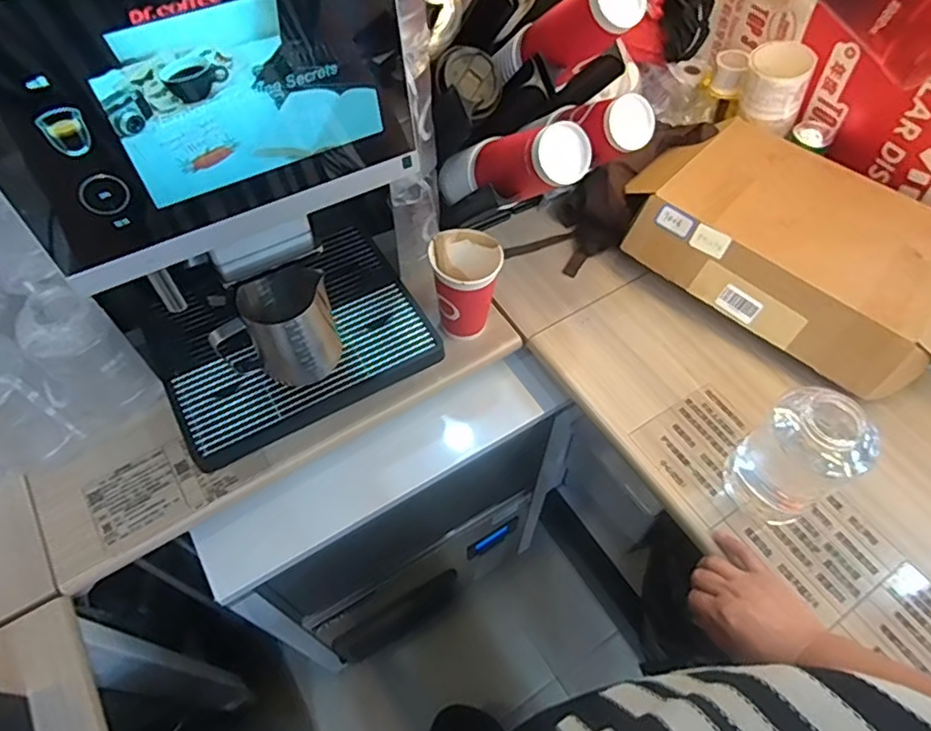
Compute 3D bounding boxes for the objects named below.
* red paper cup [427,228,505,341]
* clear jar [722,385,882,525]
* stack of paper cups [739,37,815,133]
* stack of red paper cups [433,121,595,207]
[{"bbox_3d":[0.000,-0.096,0.757,0.083,0.130,0.081,0,58,0],"label":"red paper cup"},{"bbox_3d":[0.345,0.093,0.627,0.088,0.149,0.093,0,58,0],"label":"clear jar"},{"bbox_3d":[0.447,-0.409,0.869,0.088,0.088,0.081,20,60,12],"label":"stack of paper cups"},{"bbox_3d":[0.044,-0.238,0.731,0.067,0.070,0.259,-31,22,-18],"label":"stack of red paper cups"}]

